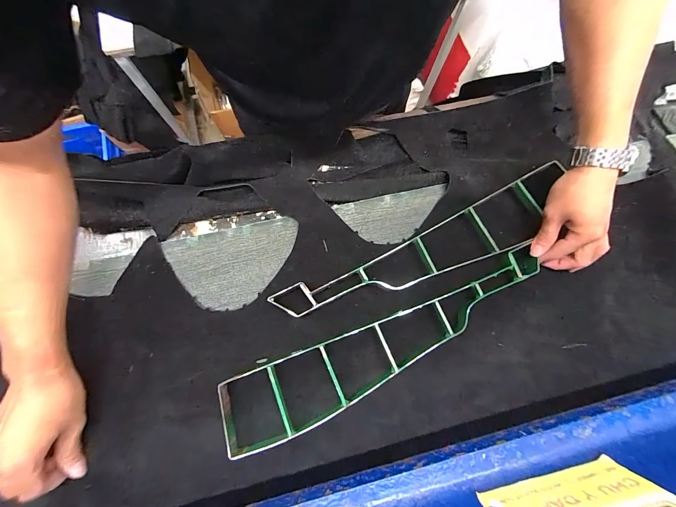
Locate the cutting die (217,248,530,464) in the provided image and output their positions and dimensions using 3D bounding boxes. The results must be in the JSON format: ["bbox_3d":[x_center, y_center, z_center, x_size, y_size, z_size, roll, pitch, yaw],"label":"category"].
[{"bbox_3d":[0.069,0.115,0.389,0.478,0.035,0.094,-26,77,-6],"label":"cutting die"}]

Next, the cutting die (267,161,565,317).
[{"bbox_3d":[0.130,-0.003,0.409,0.469,0.024,0.091,-23,77,-5],"label":"cutting die"}]

